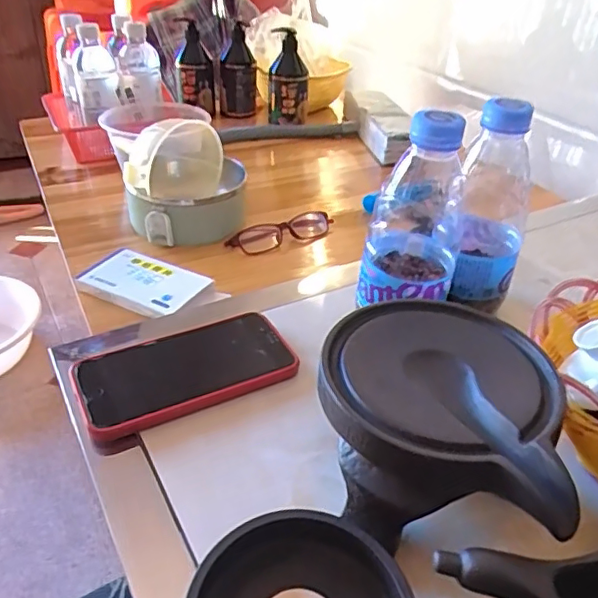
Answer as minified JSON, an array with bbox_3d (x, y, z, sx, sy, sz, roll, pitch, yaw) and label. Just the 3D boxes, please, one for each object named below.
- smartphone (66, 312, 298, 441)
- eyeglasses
[{"bbox_3d":[-0.074,0.046,0.368,0.136,0.014,0.070,-15,40,-24],"label":"smartphone"},{"bbox_3d":[-0.022,-0.080,0.671,0.132,0.029,0.025,-15,40,-25],"label":"eyeglasses"}]

